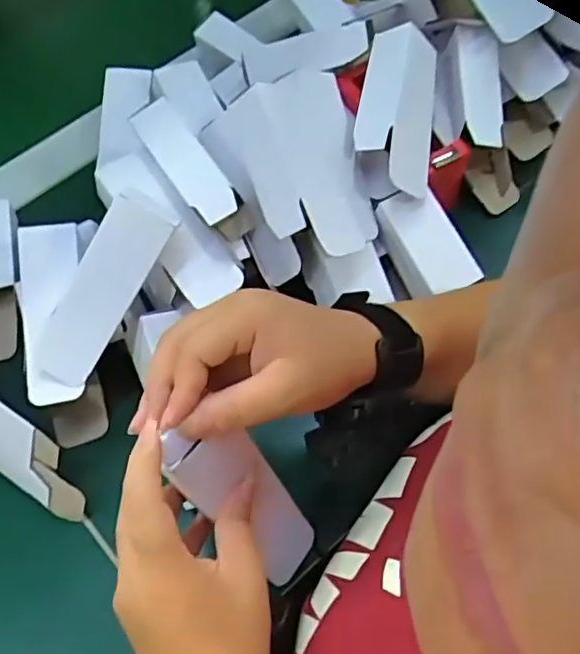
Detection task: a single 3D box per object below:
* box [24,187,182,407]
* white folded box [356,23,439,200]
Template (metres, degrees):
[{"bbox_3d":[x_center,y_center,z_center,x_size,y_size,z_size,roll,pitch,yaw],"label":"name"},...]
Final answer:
[{"bbox_3d":[-0.132,-0.015,0.443,0.044,0.022,0.156,38,104,18],"label":"box"},{"bbox_3d":[0.075,-0.158,0.476,0.064,0.026,0.116,2,92,-30],"label":"white folded box"}]

